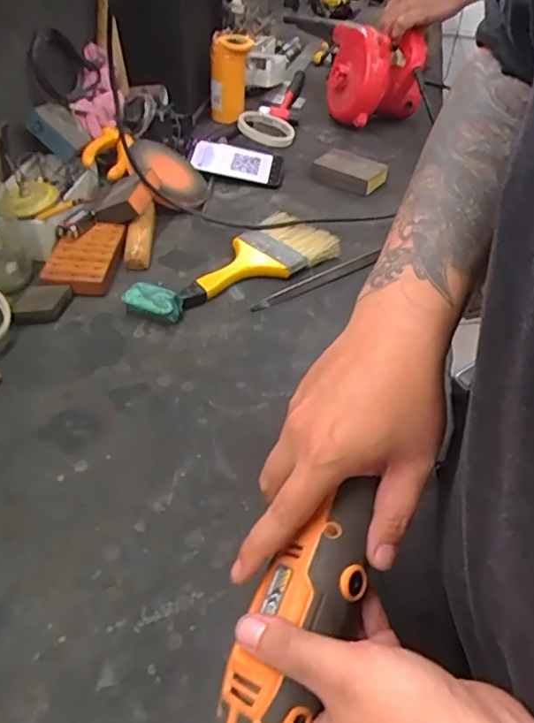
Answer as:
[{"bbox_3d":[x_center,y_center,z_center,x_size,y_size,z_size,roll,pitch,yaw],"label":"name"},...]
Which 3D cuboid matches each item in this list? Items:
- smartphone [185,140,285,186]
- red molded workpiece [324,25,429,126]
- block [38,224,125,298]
[{"bbox_3d":[-0.050,-0.321,0.857,0.150,0.013,0.070,14,65,-6],"label":"smartphone"},{"bbox_3d":[0.193,-0.532,0.988,0.162,0.152,0.135,-12,46,-15],"label":"red molded workpiece"},{"bbox_3d":[-0.221,-0.131,0.662,0.078,0.020,0.122,8,46,-1],"label":"block"}]

